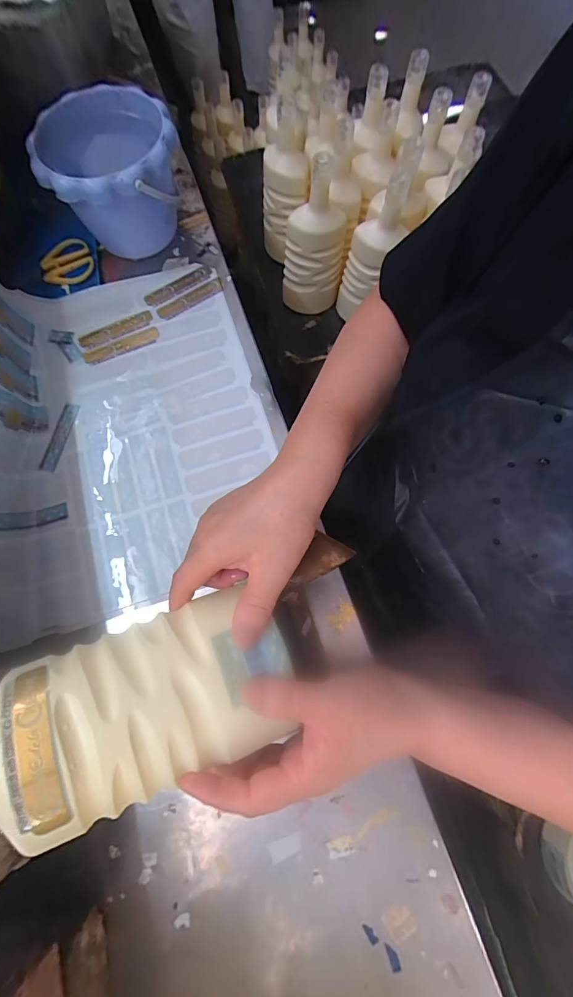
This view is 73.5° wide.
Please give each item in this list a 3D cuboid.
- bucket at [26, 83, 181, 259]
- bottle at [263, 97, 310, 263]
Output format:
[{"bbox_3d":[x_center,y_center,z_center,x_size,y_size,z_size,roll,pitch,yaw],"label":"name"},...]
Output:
[{"bbox_3d":[-0.198,-0.366,0.452,0.154,0.118,0.150,-1,74,2],"label":"bucket"},{"bbox_3d":[0.002,-0.589,0.724,0.086,0.258,0.079,0,72,-1],"label":"bottle"}]

